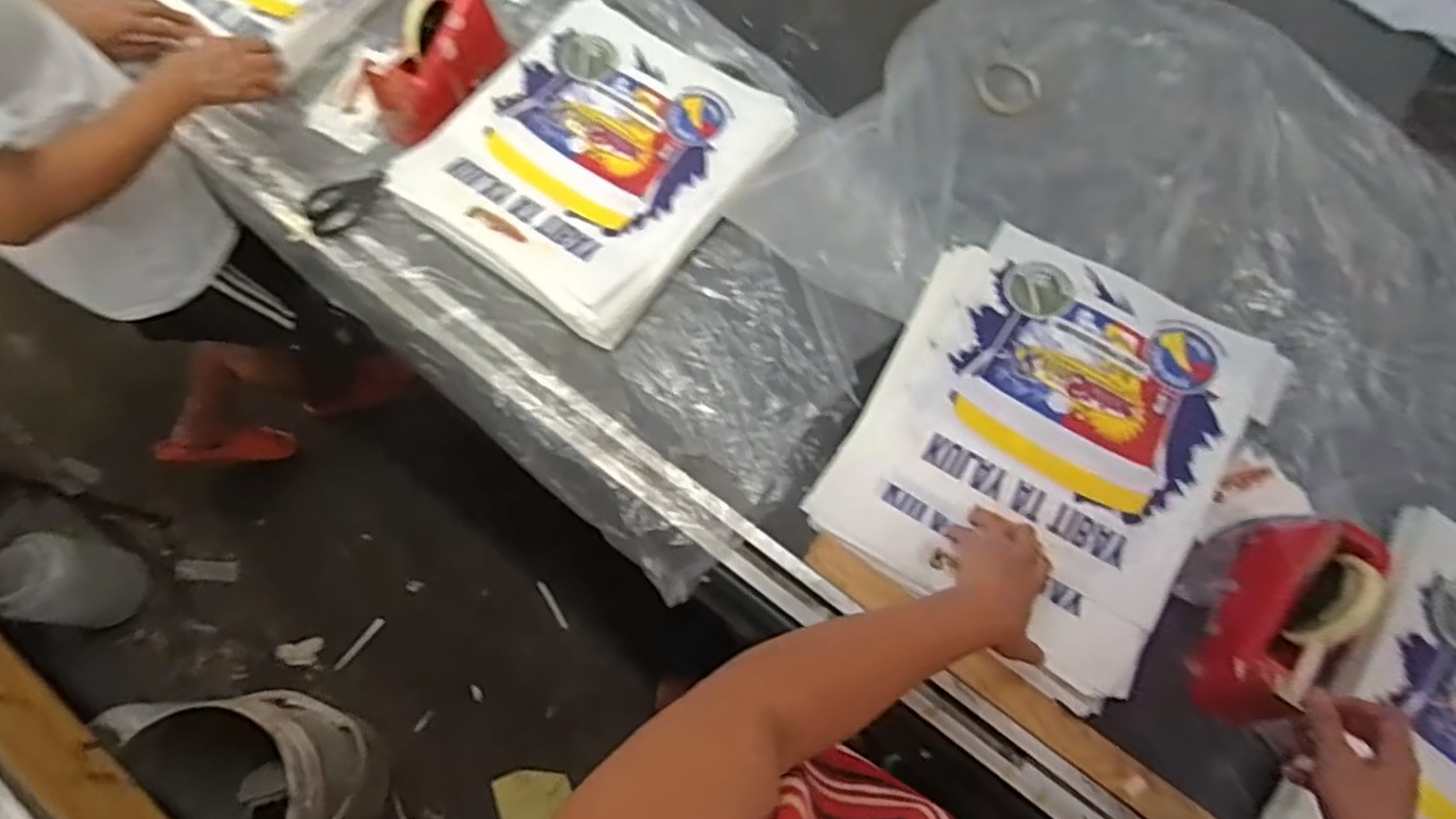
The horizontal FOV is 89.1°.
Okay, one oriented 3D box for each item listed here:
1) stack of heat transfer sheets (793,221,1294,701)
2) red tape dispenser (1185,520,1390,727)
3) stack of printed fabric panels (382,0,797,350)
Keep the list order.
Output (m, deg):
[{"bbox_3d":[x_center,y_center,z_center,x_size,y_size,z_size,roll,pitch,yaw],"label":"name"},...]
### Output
[{"bbox_3d":[0.331,0.026,0.780,0.351,0.037,0.428,33,74,11],"label":"stack of heat transfer sheets"},{"bbox_3d":[0.511,0.190,0.674,0.075,0.120,0.193,25,72,8],"label":"red tape dispenser"},{"bbox_3d":[-0.165,-0.316,0.905,0.348,0.036,0.391,34,74,11],"label":"stack of printed fabric panels"}]

